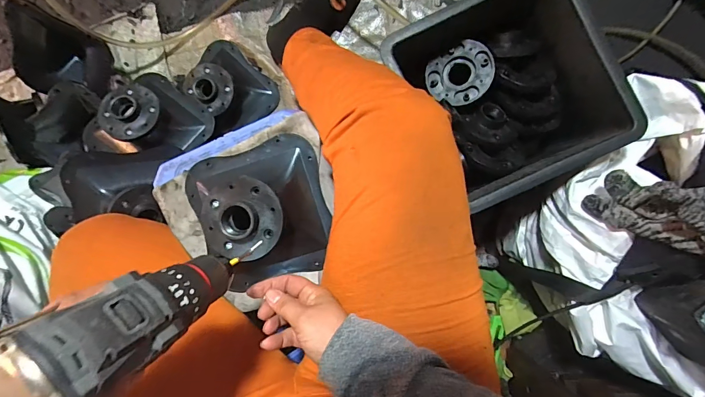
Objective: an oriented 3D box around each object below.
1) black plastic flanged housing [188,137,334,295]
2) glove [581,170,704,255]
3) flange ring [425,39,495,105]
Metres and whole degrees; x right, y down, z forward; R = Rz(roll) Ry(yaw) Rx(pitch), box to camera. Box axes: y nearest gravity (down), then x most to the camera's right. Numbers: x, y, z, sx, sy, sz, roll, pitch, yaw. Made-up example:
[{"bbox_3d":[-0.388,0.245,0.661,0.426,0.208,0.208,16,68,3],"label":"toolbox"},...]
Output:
[{"bbox_3d":[-0.130,0.016,0.448,0.181,0.084,0.177,-10,93,5],"label":"black plastic flanged housing"},{"bbox_3d":[0.382,0.021,0.411,0.194,0.060,0.079,19,96,40],"label":"glove"},{"bbox_3d":[0.162,-0.185,0.536,0.096,0.013,0.086,-26,75,18],"label":"flange ring"}]

